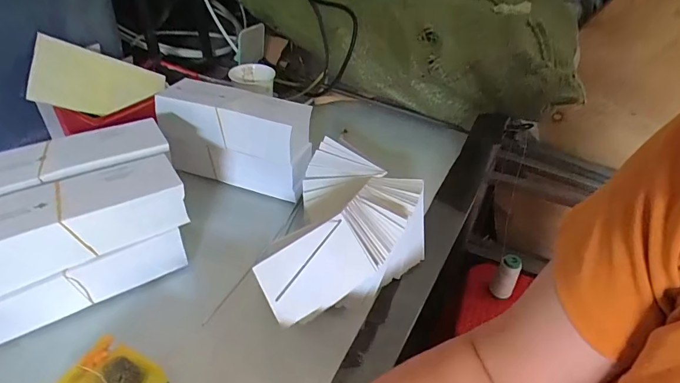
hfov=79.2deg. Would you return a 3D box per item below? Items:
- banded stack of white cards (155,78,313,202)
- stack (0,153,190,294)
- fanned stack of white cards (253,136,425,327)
[{"bbox_3d":[-0.141,-0.079,0.577,0.210,0.118,0.074,17,39,14],"label":"banded stack of white cards"},{"bbox_3d":[-0.259,0.025,0.398,0.197,0.058,0.073,-20,45,-29],"label":"stack"},{"bbox_3d":[0.019,0.031,0.467,0.158,0.081,0.240,11,38,8],"label":"fanned stack of white cards"}]

